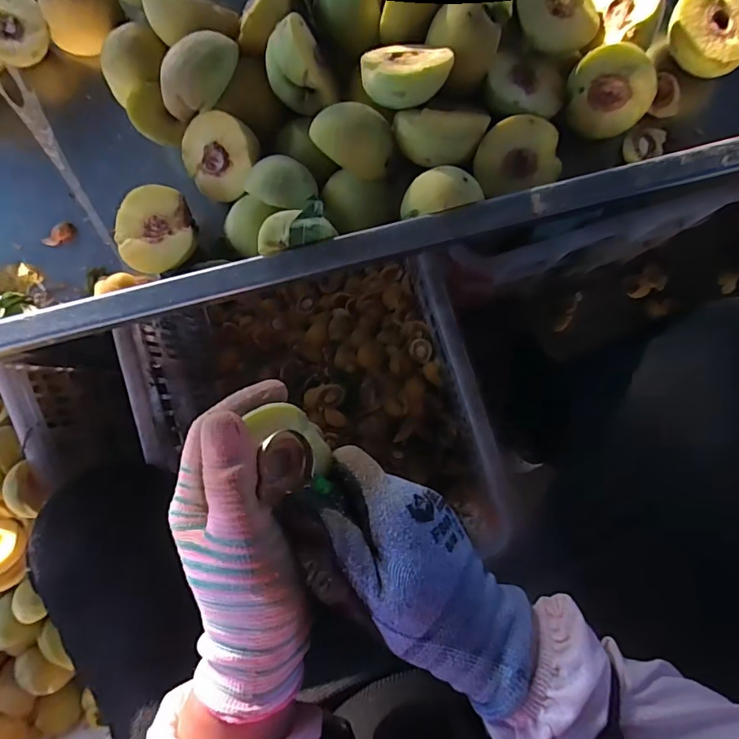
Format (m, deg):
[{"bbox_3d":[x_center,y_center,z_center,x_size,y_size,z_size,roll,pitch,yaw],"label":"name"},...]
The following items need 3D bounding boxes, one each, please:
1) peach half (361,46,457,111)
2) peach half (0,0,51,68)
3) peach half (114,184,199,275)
[{"bbox_3d":[0.023,-0.210,0.332,0.055,0.025,0.056,-32,56,-13],"label":"peach half"},{"bbox_3d":[-0.300,-0.286,0.396,0.052,0.031,0.059,33,89,4],"label":"peach half"},{"bbox_3d":[-0.166,-0.107,0.373,0.060,0.040,0.063,0,88,3],"label":"peach half"}]

